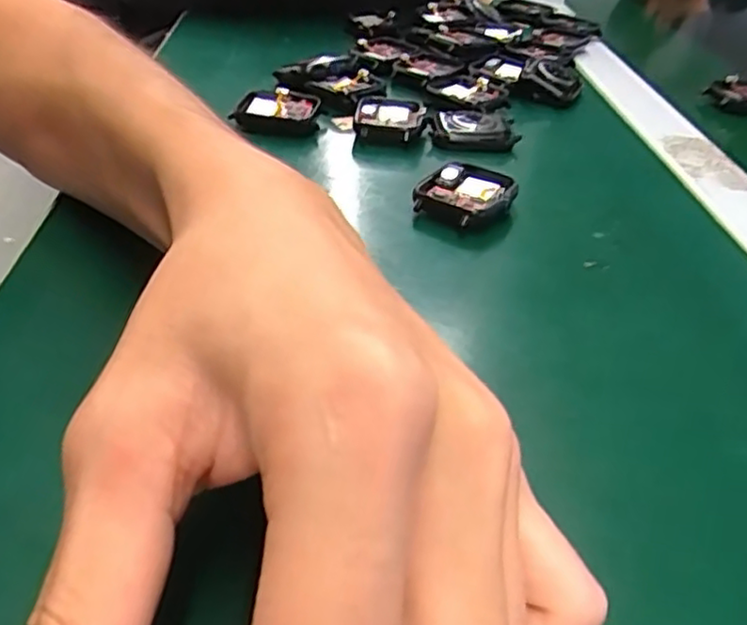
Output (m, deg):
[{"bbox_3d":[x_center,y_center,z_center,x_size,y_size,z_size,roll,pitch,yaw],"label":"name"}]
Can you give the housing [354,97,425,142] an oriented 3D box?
[{"bbox_3d":[0.008,-0.104,0.369,0.037,0.012,0.038,10,37,6],"label":"housing"}]

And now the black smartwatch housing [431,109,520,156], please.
[{"bbox_3d":[0.054,-0.098,0.365,0.046,0.013,0.026,10,37,6],"label":"black smartwatch housing"}]

